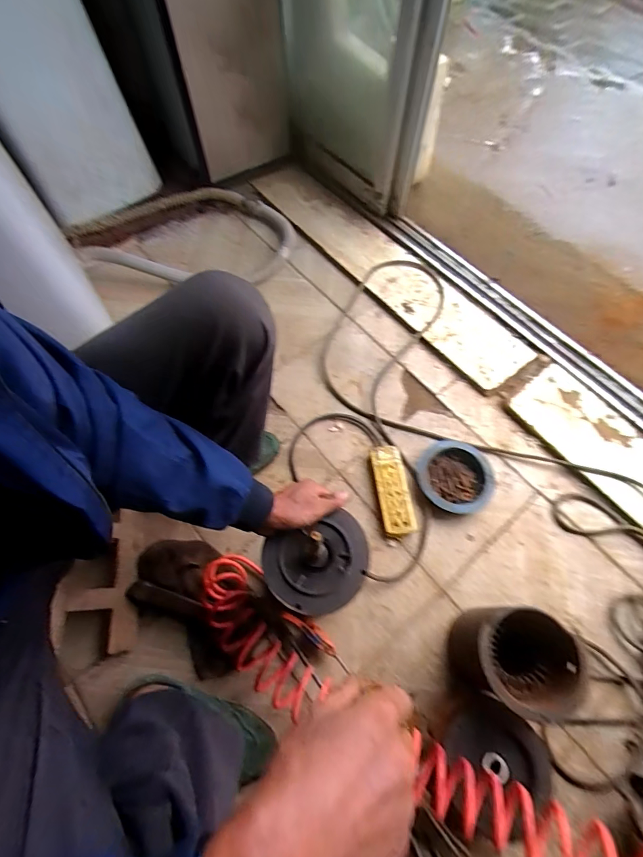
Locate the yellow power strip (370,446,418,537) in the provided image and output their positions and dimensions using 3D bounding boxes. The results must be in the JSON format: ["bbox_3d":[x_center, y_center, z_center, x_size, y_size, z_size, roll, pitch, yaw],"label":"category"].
[{"bbox_3d":[0.145,0.127,0.808,0.065,0.028,0.184,-7,65,-3],"label":"yellow power strip"}]

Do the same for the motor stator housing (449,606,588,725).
[{"bbox_3d":[0.292,0.355,0.618,0.134,0.193,0.123,0,65,0],"label":"motor stator housing"}]

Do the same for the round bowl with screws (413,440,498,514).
[{"bbox_3d":[0.284,0.094,0.819,0.164,0.039,0.152,0,65,0],"label":"round bowl with screws"}]

